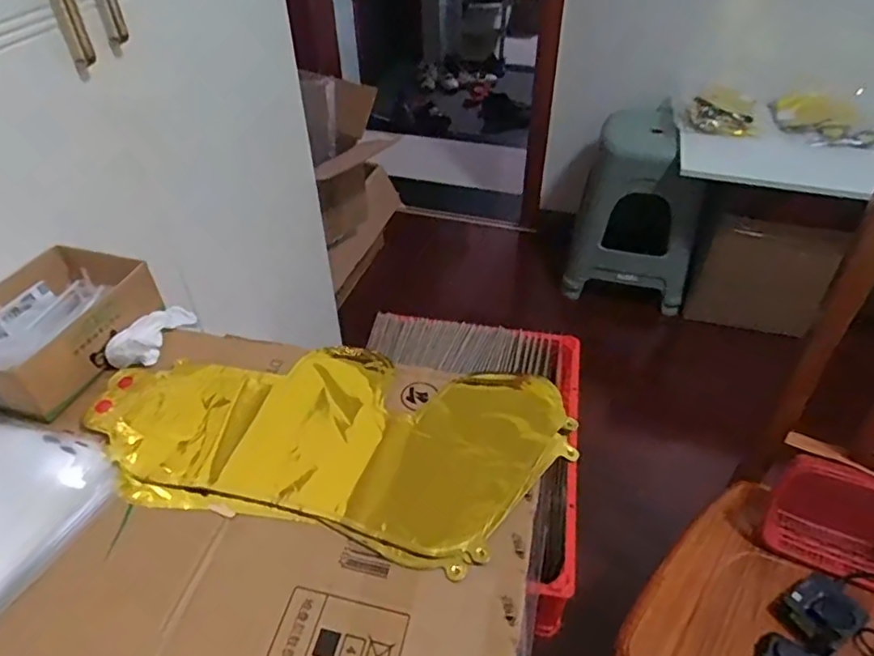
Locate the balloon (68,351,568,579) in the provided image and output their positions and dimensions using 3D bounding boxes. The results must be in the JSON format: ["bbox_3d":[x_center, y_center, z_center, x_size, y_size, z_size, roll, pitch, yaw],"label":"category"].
[{"bbox_3d":[-0.104,0.096,0.533,0.431,0.011,0.205,7,43,7],"label":"balloon"}]

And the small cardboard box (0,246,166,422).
[{"bbox_3d":[-0.399,-0.004,0.600,0.141,0.062,0.196,12,44,13],"label":"small cardboard box"}]

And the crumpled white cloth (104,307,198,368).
[{"bbox_3d":[-0.309,0.004,0.629,0.043,0.042,0.112,10,43,10],"label":"crumpled white cloth"}]

